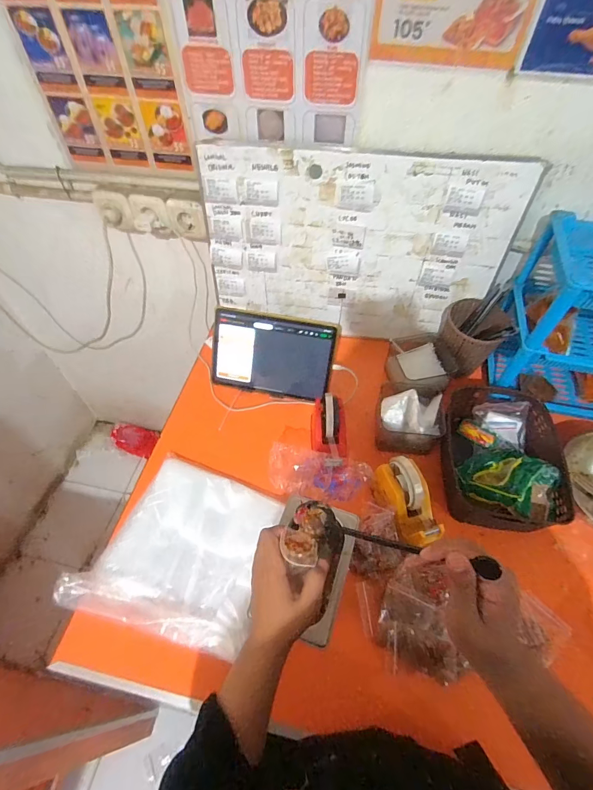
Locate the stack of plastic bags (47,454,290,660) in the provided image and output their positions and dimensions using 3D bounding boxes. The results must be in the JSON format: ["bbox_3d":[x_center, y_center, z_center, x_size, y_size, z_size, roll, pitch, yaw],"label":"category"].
[{"bbox_3d":[-0.182,0.242,0.627,0.273,0.032,0.261,13,55,9],"label":"stack of plastic bags"}]

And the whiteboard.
[{"bbox_3d":[0.112,-0.284,0.768,0.584,0.362,0.021,7,48,6],"label":"whiteboard"}]

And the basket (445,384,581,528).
[{"bbox_3d":[0.365,0.101,0.682,0.189,0.096,0.261,4,54,3],"label":"basket"}]

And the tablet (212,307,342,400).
[{"bbox_3d":[-0.050,-0.082,0.787,0.256,0.166,0.012,12,20,8],"label":"tablet"}]

